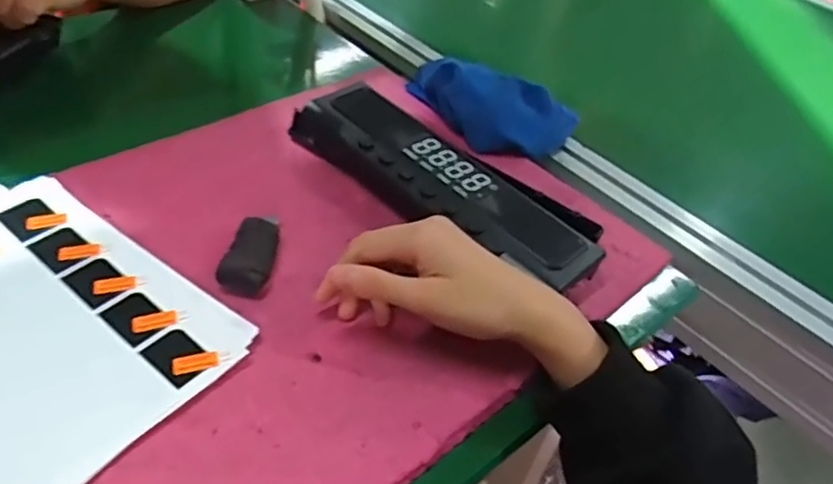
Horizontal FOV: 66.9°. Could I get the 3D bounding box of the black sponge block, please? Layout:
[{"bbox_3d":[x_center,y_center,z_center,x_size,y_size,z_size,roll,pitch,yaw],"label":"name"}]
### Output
[{"bbox_3d":[-0.103,0.009,0.399,0.028,0.015,0.056,10,42,2],"label":"black sponge block"}]

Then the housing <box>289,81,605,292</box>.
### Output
[{"bbox_3d":[0.015,-0.048,0.459,0.256,0.039,0.074,32,47,24],"label":"housing"}]

